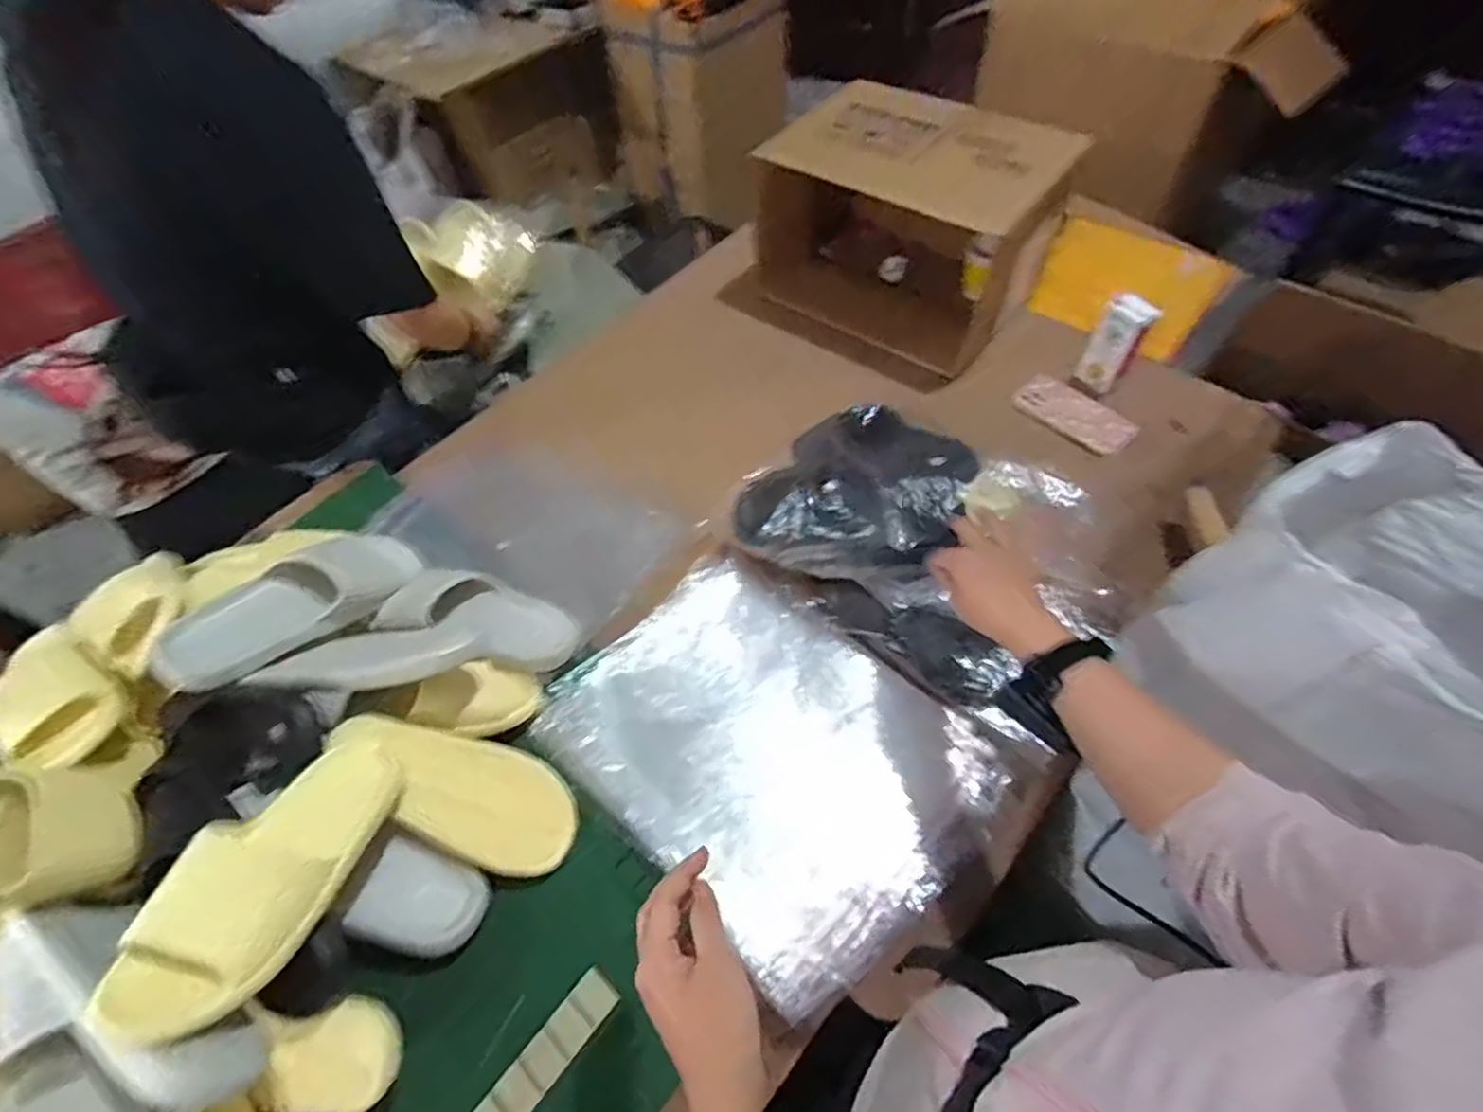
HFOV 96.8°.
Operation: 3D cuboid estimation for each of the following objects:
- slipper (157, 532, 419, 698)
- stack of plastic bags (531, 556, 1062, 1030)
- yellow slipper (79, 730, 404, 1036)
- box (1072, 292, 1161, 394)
[{"bbox_3d":[-0.499,0.046,0.748,0.110,0.074,0.280,32,46,23],"label":"slipper"},{"bbox_3d":[0.039,0.197,0.701,0.425,0.043,0.334,38,66,26],"label":"stack of plastic bags"},{"bbox_3d":[-0.376,0.246,0.535,0.091,0.072,0.247,10,31,11],"label":"yellow slipper"},{"bbox_3d":[0.529,-0.300,0.940,0.029,0.147,0.065,-36,60,-19],"label":"box"}]

